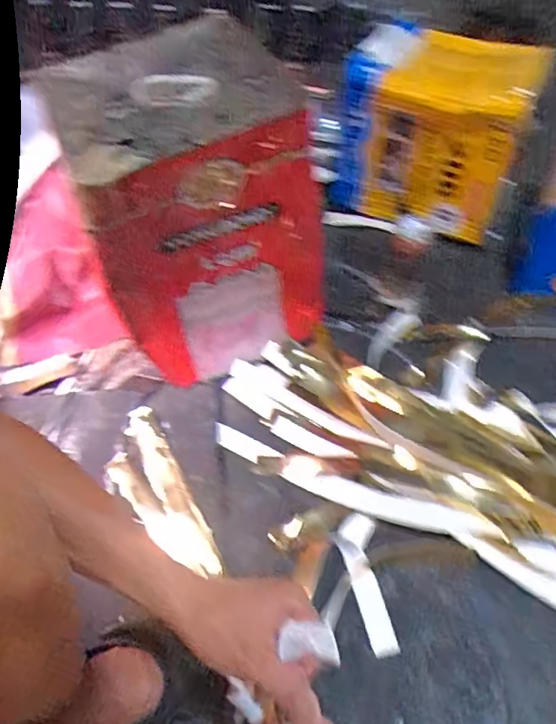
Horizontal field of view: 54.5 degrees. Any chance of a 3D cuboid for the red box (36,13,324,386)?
[{"bbox_3d":[-0.102,-0.175,0.703,0.253,0.365,0.250,-19,53,-10],"label":"red box"}]

